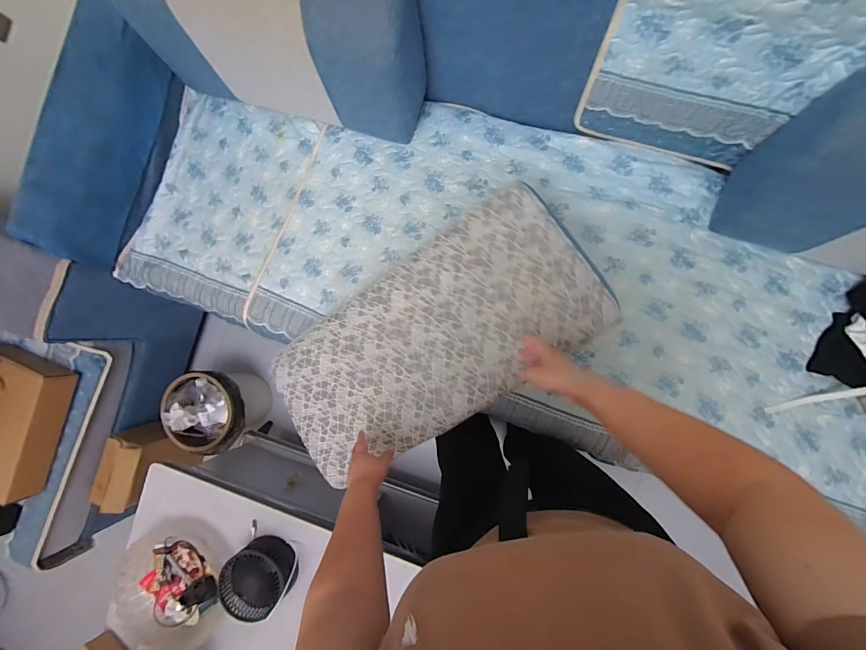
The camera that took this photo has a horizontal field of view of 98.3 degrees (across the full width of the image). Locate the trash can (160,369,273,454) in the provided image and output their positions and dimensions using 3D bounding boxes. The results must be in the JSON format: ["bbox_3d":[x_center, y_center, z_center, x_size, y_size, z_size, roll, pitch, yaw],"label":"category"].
[{"bbox_3d":[-0.727,0.291,1.310,0.250,0.267,0.260,-16,86,4],"label":"trash can"}]

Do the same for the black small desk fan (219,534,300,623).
[{"bbox_3d":[-0.395,0.578,0.881,0.145,0.098,0.173,38,91,6],"label":"black small desk fan"}]

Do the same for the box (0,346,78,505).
[{"bbox_3d":[-1.193,0.271,1.039,0.255,0.086,0.404,17,89,8],"label":"box"}]

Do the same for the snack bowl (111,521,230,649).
[{"bbox_3d":[-0.629,0.636,0.901,0.279,0.085,0.271,0,87,7],"label":"snack bowl"}]

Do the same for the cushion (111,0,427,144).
[{"bbox_3d":[-0.373,-0.655,0.841,0.691,0.385,0.182,19,89,6],"label":"cushion"}]

